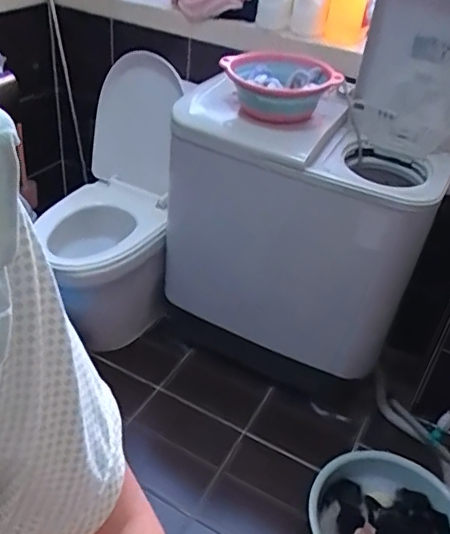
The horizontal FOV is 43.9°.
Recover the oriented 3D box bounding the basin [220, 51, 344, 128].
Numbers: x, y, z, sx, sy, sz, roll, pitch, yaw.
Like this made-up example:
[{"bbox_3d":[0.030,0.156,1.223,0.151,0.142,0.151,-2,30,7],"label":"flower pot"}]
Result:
[{"bbox_3d":[0.146,-0.474,1.490,0.278,0.139,0.322,16,38,13],"label":"basin"}]

